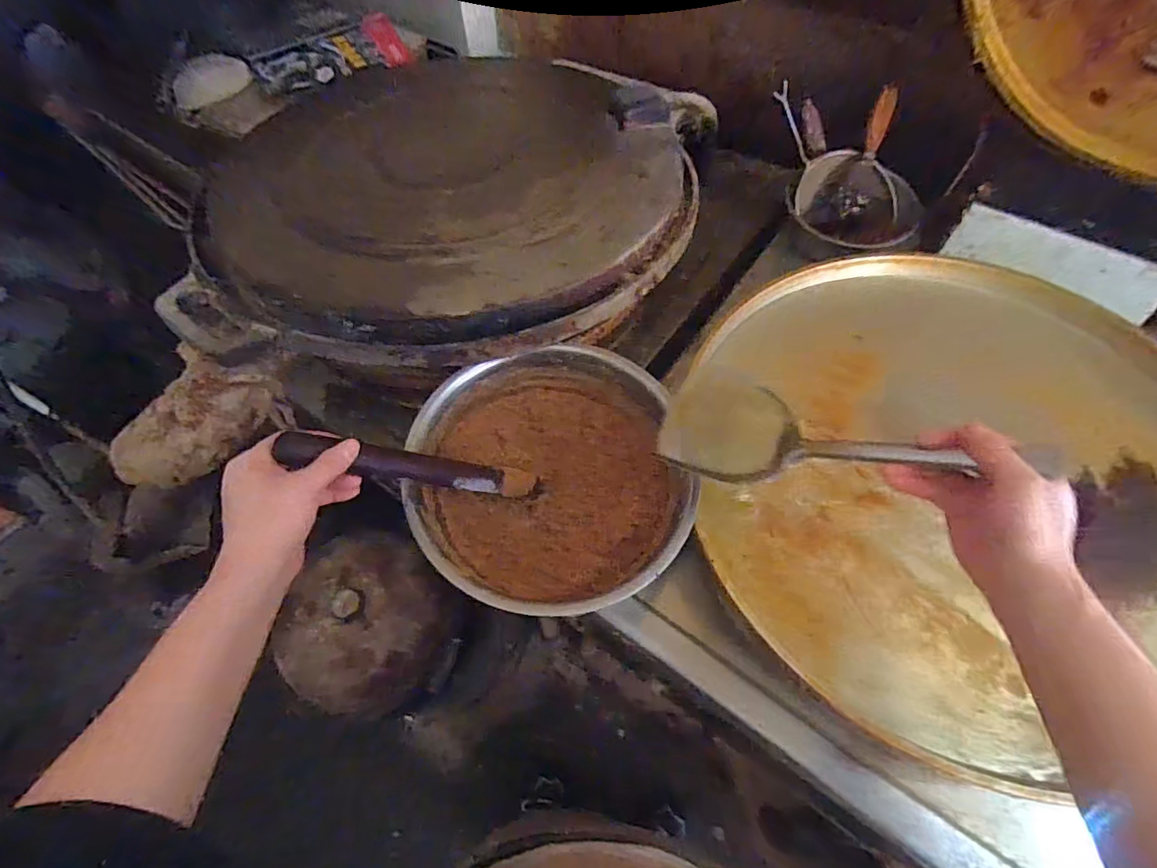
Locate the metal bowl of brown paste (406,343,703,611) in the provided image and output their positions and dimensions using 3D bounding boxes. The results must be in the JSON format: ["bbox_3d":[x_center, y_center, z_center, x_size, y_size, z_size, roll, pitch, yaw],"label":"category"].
[{"bbox_3d":[-0.028,0.045,0.520,0.244,0.096,0.250,-1,60,2],"label":"metal bowl of brown paste"}]

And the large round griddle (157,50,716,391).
[{"bbox_3d":[-0.139,-0.295,0.637,0.546,0.081,0.533,-1,60,2],"label":"large round griddle"}]

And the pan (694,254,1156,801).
[{"bbox_3d":[0.396,0.033,0.533,0.527,0.061,0.525,-1,60,2],"label":"pan"}]

